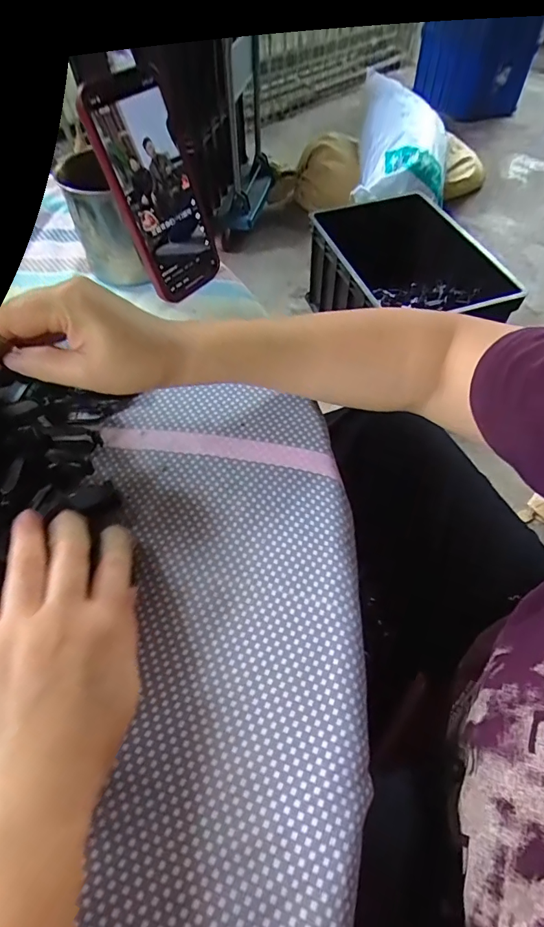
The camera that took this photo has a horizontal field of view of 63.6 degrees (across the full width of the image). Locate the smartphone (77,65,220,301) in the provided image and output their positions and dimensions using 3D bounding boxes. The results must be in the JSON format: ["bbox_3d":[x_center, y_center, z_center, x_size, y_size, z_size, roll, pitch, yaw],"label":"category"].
[{"bbox_3d":[-0.096,-0.226,0.371,0.008,0.157,0.075,24,58,37],"label":"smartphone"}]

